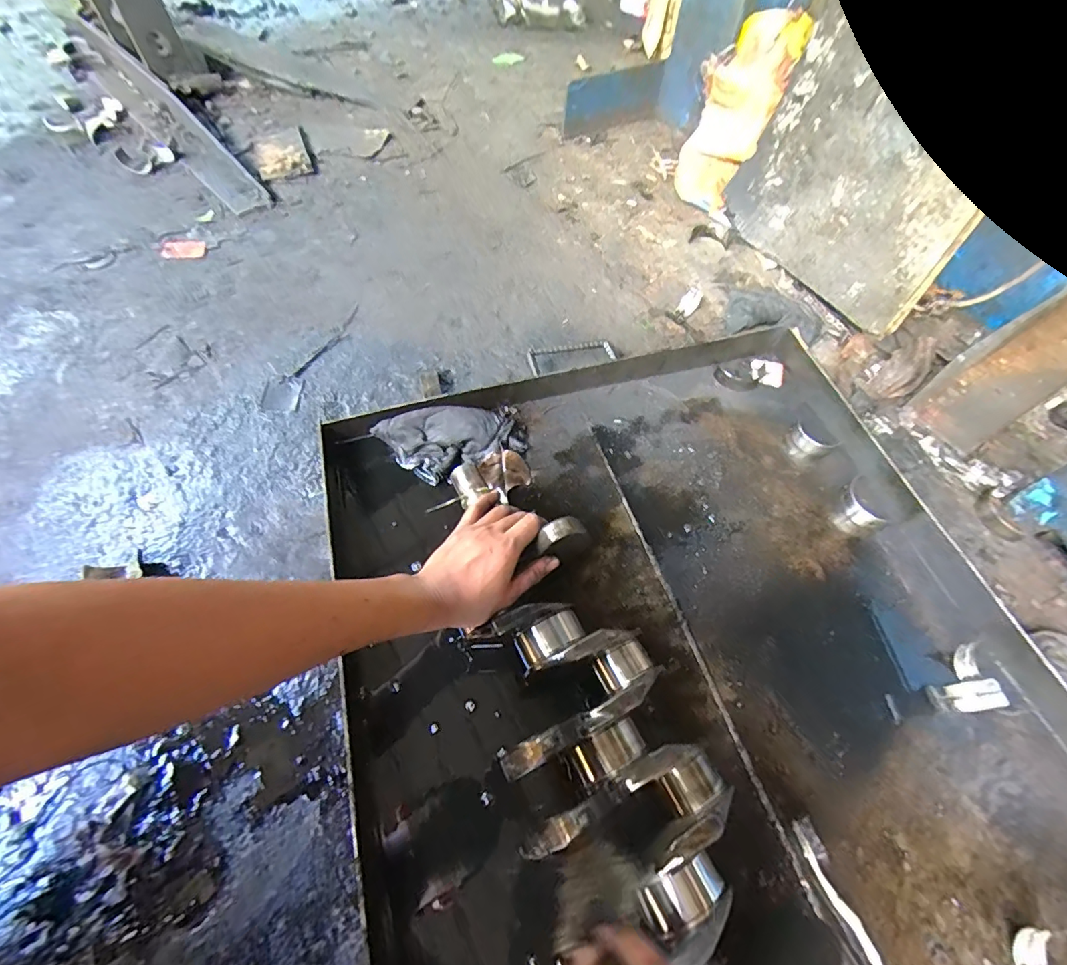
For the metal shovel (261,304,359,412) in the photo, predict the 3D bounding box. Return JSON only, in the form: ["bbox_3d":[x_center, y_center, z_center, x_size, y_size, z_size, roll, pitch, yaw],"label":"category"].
[{"bbox_3d":[-0.336,-0.196,0.738,0.062,0.008,0.232,18,61,7],"label":"metal shovel"}]

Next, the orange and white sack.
[{"bbox_3d":[0.391,-0.734,0.974,0.150,0.108,0.363,29,104,13],"label":"orange and white sack"}]

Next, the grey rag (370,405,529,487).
[{"bbox_3d":[-0.104,-0.061,0.634,0.189,0.042,0.099,-20,63,-13],"label":"grey rag"}]

